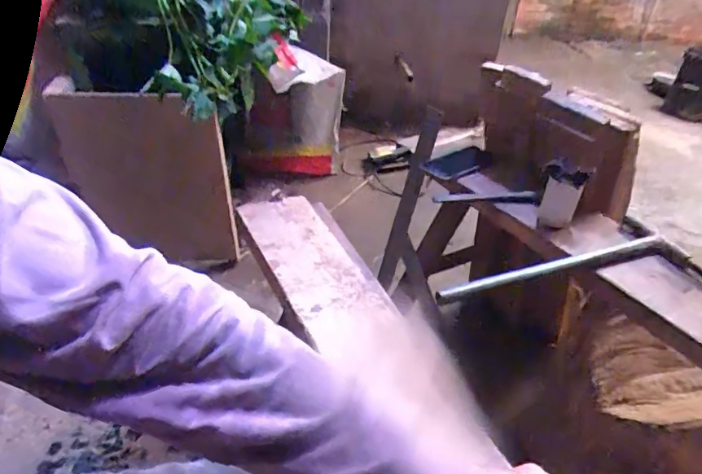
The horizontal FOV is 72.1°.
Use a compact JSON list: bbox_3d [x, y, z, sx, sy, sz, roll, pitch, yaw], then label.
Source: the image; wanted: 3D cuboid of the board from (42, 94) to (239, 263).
[{"bbox_3d":[-0.483,-0.129,1.134,0.397,0.393,0.013,0,19,8],"label":"board"}]

